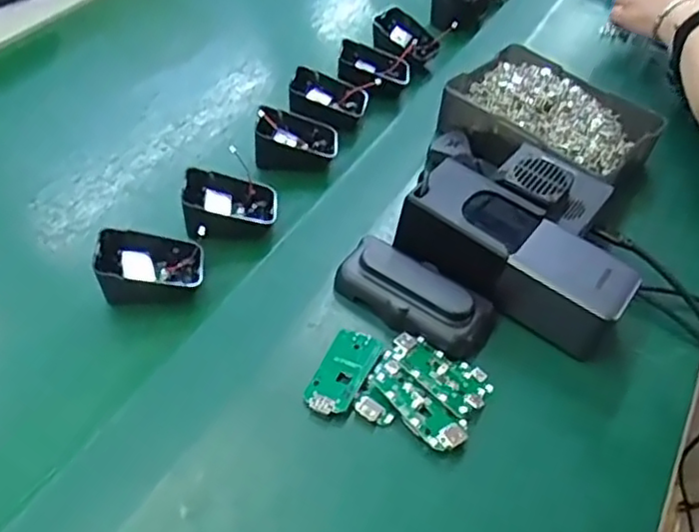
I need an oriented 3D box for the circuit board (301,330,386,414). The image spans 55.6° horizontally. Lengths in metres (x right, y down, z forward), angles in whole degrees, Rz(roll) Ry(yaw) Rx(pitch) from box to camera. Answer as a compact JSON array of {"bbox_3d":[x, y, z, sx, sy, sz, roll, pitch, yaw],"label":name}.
[{"bbox_3d":[-0.004,0.066,0.417,0.029,0.009,0.064,21,49,17],"label":"circuit board"}]

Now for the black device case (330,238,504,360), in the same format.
[{"bbox_3d":[0.044,0.020,0.449,0.107,0.027,0.046,26,50,20],"label":"black device case"}]

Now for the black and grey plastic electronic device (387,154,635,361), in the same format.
[{"bbox_3d":[0.113,-0.006,0.456,0.151,0.061,0.058,30,52,24],"label":"black and grey plastic electronic device"}]

